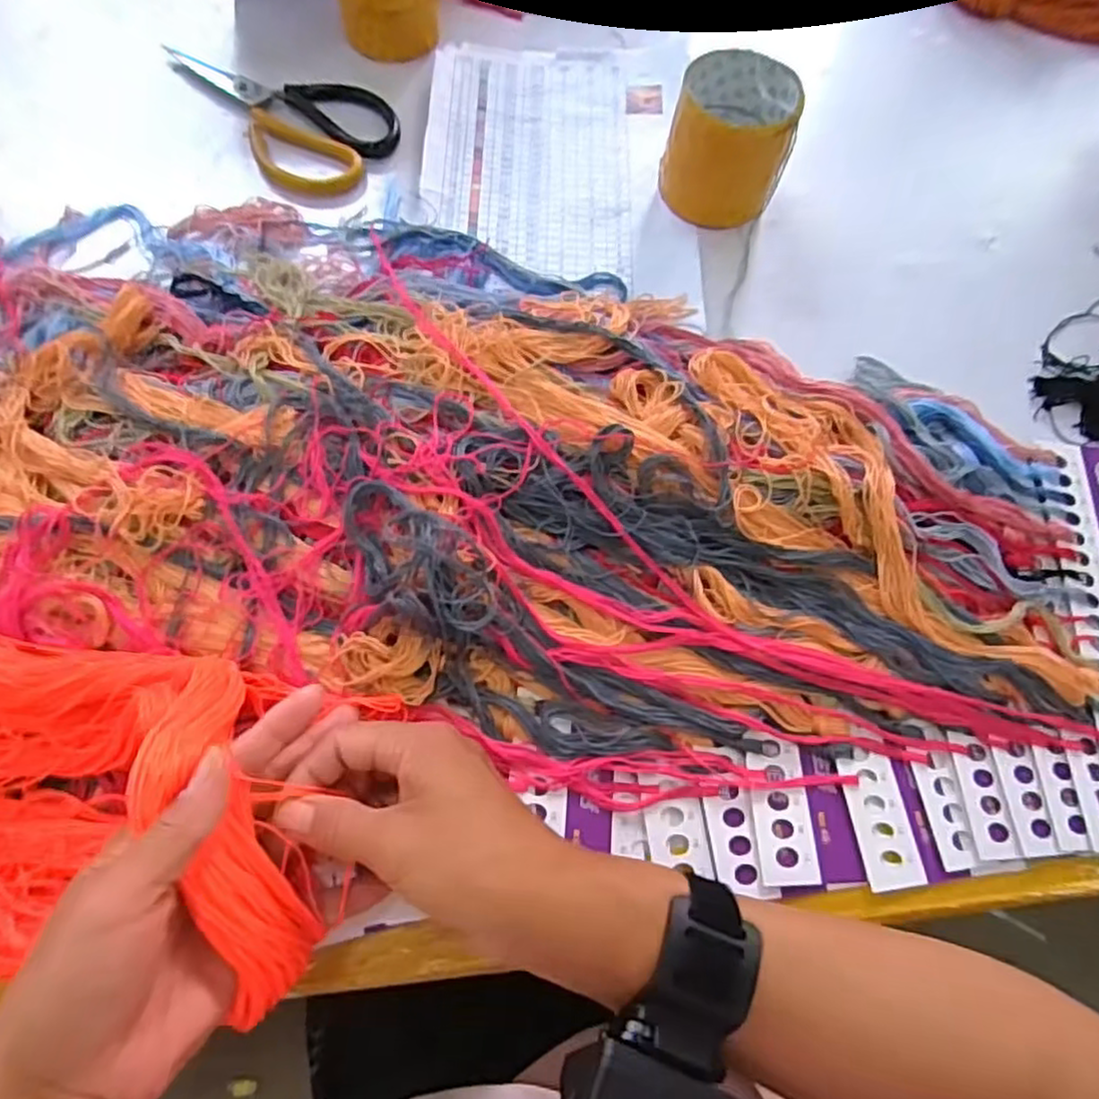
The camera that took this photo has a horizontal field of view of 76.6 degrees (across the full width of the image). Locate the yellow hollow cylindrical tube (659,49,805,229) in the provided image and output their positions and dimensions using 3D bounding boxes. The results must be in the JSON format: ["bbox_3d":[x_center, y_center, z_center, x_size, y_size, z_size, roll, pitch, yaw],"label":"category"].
[{"bbox_3d":[0.127,-0.293,0.502,0.083,0.075,0.088,13,67,3],"label":"yellow hollow cylindrical tube"}]

